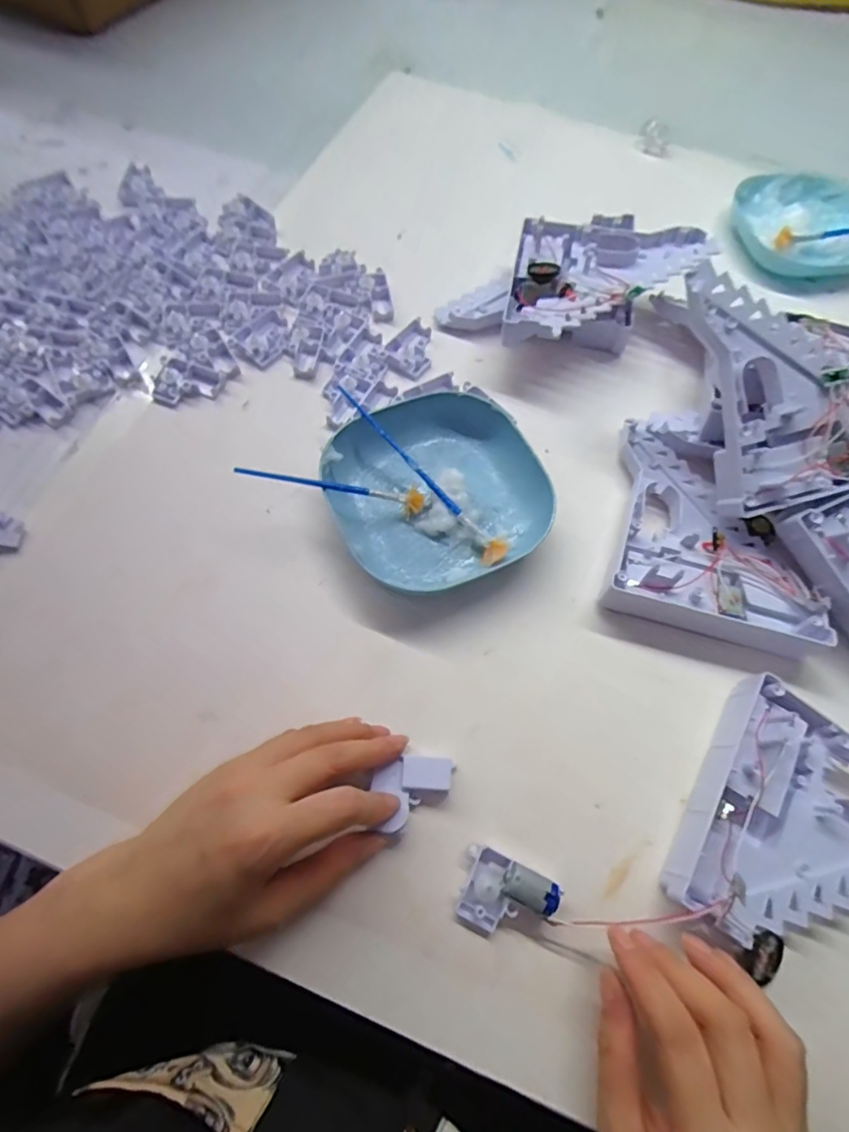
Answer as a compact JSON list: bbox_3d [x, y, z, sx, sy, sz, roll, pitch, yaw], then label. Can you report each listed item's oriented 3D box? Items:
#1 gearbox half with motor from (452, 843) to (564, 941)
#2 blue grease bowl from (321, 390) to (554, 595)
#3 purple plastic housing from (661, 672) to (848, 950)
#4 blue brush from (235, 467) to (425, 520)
[{"bbox_3d":[0.041,0.173,0.280,0.048,0.021,0.038,25,67,8],"label":"gearbox half with motor"},{"bbox_3d":[0.007,-0.052,0.373,0.139,0.030,0.133,-20,68,-12],"label":"blue grease bowl"},{"bbox_3d":[0.223,0.155,0.291,0.151,0.028,0.133,31,68,11],"label":"purple plastic housing"},{"bbox_3d":[-0.057,-0.050,0.351,0.122,0.013,0.015,8,64,-20],"label":"blue brush"}]

